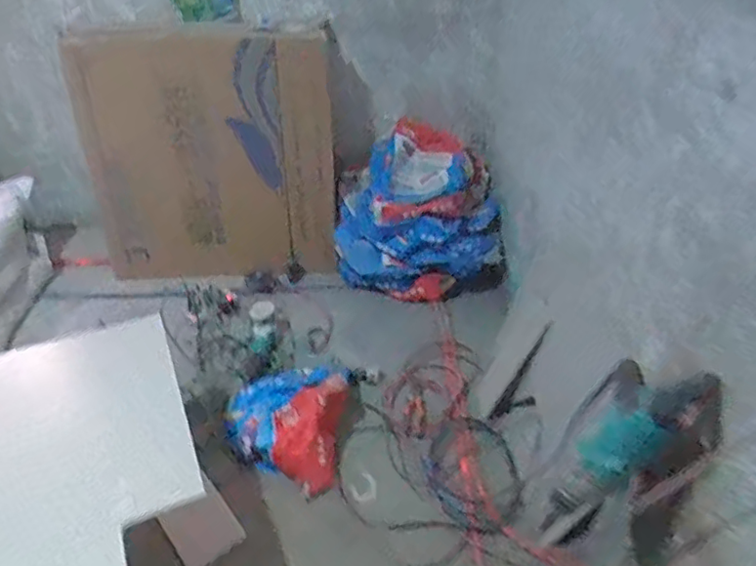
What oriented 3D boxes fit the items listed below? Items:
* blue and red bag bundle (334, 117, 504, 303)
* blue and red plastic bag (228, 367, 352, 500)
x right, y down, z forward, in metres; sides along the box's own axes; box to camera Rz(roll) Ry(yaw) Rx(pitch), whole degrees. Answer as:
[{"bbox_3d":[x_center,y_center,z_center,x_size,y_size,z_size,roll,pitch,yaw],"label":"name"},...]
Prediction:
[{"bbox_3d":[0.103,-0.189,1.706,0.444,0.382,0.307,-1,39,-1],"label":"blue and red bag bundle"},{"bbox_3d":[-0.219,0.309,1.393,0.273,0.110,0.301,4,39,5],"label":"blue and red plastic bag"}]

